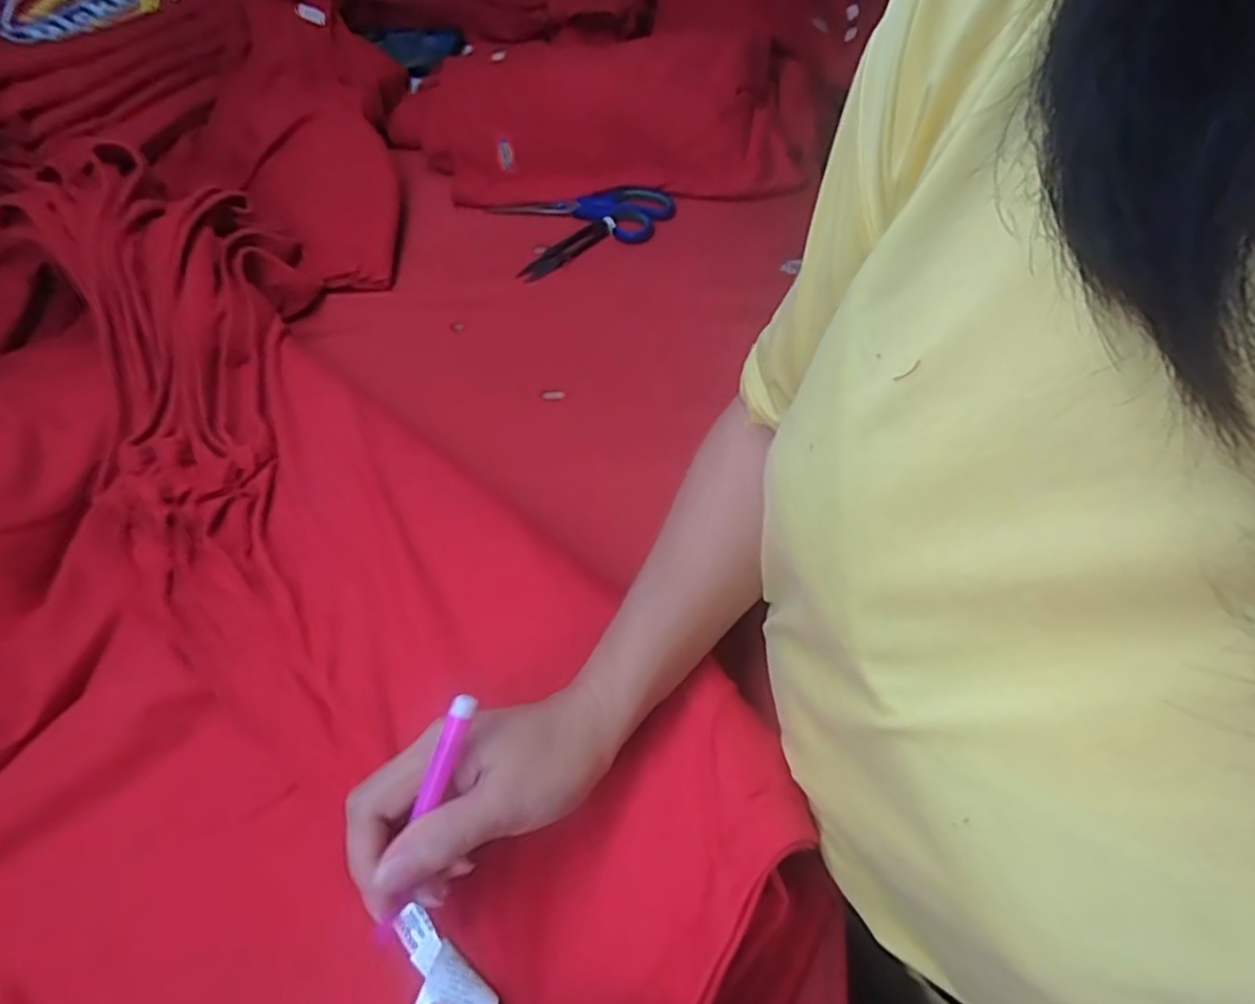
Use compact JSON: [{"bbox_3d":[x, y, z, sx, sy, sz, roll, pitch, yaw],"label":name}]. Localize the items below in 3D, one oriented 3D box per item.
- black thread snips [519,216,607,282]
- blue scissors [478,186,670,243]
[{"bbox_3d":[-0.059,-0.241,0.628,0.099,0.010,0.023,-39,60,-16],"label":"black thread snips"},{"bbox_3d":[-0.048,-0.291,0.655,0.183,0.013,0.067,5,59,12],"label":"blue scissors"}]

